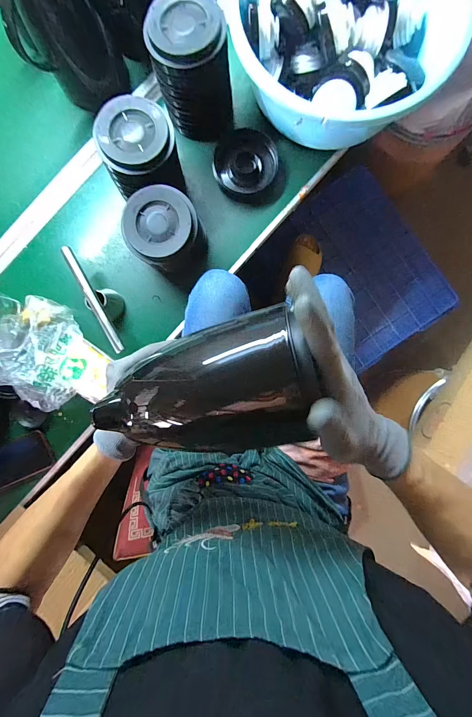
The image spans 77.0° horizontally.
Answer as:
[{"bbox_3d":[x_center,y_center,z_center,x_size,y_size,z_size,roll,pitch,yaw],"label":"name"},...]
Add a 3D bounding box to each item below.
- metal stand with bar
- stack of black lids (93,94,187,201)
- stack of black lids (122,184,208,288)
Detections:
[{"bbox_3d":[-0.238,-0.106,0.541,0.041,0.080,0.200,-27,89,1],"label":"metal stand with bar"},{"bbox_3d":[-0.160,-0.350,0.512,0.120,0.112,0.106,-9,89,1],"label":"stack of black lids"},{"bbox_3d":[-0.120,-0.216,0.528,0.125,0.113,0.121,31,90,1],"label":"stack of black lids"}]

